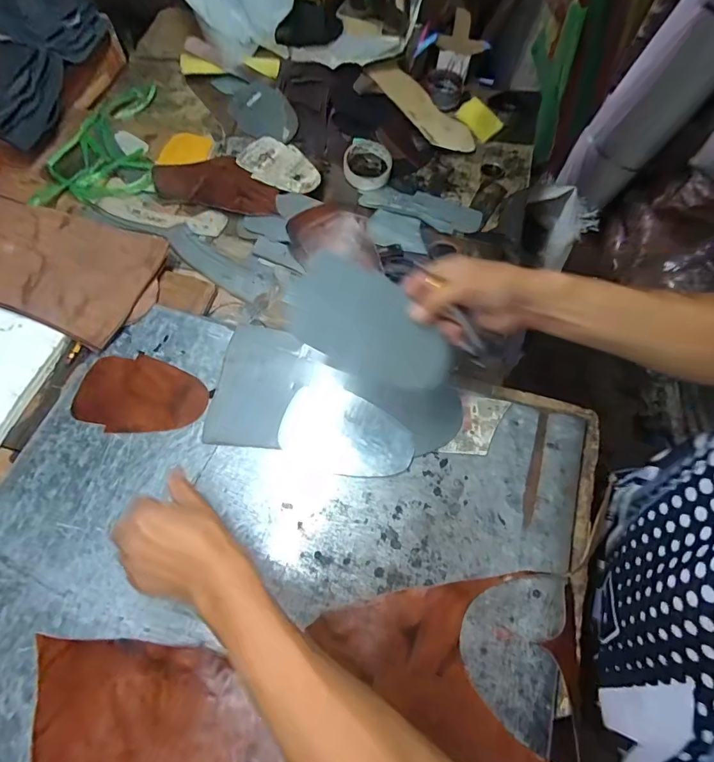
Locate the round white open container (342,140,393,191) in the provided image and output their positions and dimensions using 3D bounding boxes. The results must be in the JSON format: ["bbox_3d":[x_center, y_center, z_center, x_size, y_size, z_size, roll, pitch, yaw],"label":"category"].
[{"bbox_3d":[0.021,-0.393,0.757,0.082,0.034,0.097,25,66,7],"label":"round white open container"}]

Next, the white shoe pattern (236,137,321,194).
[{"bbox_3d":[-0.133,-0.376,0.728,0.154,0.015,0.085,28,66,13],"label":"white shoe pattern"}]

